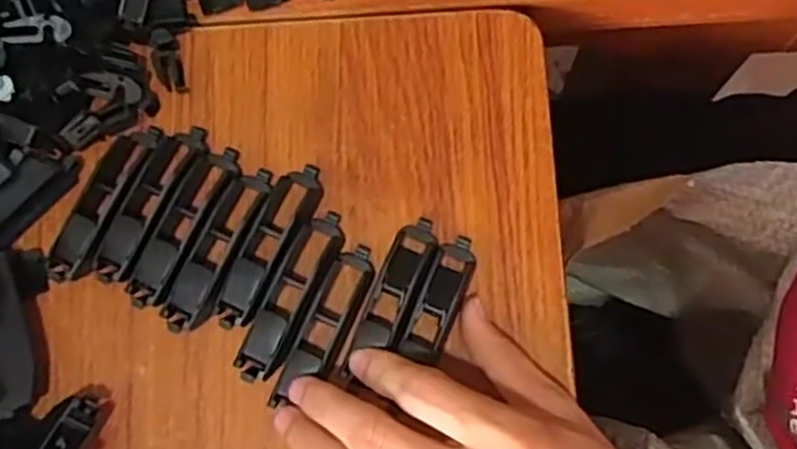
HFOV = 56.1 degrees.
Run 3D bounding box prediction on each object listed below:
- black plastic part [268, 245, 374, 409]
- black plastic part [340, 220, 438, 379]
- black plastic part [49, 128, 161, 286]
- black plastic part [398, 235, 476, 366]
[{"bbox_3d":[-0.030,0.042,0.312,0.020,0.012,0.075,27,69,5],"label":"black plastic part"},{"bbox_3d":[0.000,0.025,0.314,0.018,0.013,0.063,22,61,3],"label":"black plastic part"},{"bbox_3d":[-0.128,-0.011,0.327,0.018,0.012,0.077,23,78,7],"label":"black plastic part"},{"bbox_3d":[0.018,0.030,0.312,0.017,0.010,0.057,23,62,4],"label":"black plastic part"}]

